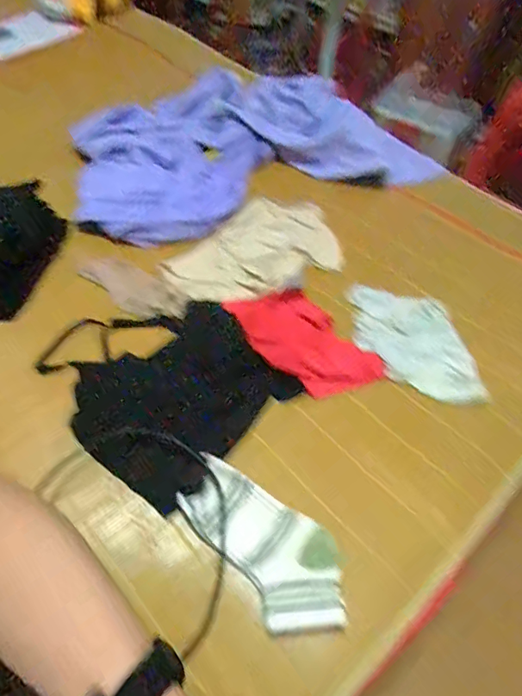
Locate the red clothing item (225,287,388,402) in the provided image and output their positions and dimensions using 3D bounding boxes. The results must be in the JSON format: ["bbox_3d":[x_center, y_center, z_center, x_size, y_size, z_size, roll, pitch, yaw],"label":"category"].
[{"bbox_3d":[0.058,-0.010,0.652,0.125,0.015,0.205,-32,60,-28],"label":"red clothing item"}]

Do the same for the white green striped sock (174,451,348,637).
[{"bbox_3d":[0.006,0.193,0.488,0.096,0.030,0.194,-33,60,-28],"label":"white green striped sock"}]

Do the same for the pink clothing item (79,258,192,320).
[{"bbox_3d":[-0.183,-0.093,0.706,0.186,0.019,0.079,36,56,22],"label":"pink clothing item"}]

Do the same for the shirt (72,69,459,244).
[{"bbox_3d":[-0.038,-0.419,0.954,0.684,0.084,0.431,-19,55,-20],"label":"shirt"}]

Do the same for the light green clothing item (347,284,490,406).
[{"bbox_3d":[0.214,-0.005,0.682,0.162,0.028,0.205,2,50,-4],"label":"light green clothing item"}]

